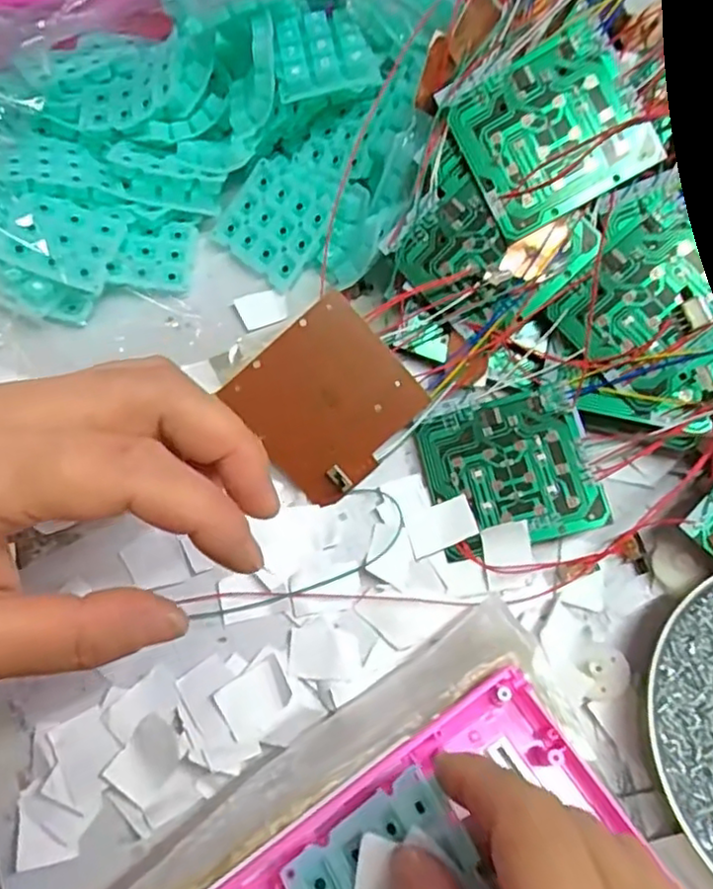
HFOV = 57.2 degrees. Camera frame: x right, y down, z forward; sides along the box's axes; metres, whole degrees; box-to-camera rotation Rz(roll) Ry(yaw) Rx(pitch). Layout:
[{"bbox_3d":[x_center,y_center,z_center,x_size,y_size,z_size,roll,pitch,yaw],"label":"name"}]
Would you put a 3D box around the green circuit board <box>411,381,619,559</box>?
[{"bbox_3d":[0.068,0.012,0.295,0.071,0.004,0.066,-17,72,12],"label":"green circuit board"}]

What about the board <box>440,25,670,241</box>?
[{"bbox_3d":[0.084,-0.136,0.284,0.070,0.004,0.065,-26,93,13],"label":"board"}]

